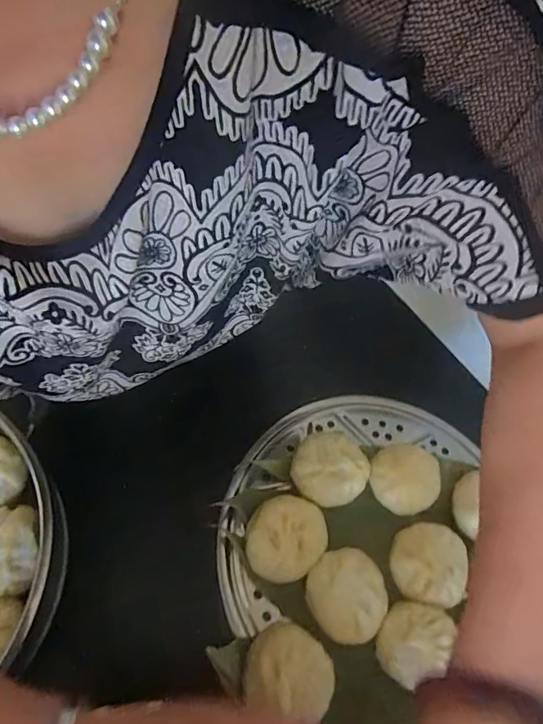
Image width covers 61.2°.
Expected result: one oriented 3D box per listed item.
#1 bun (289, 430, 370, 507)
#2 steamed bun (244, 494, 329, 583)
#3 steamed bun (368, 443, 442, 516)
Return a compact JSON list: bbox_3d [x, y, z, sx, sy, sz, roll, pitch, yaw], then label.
[{"bbox_3d":[0.056,0.107,0.457,0.072,0.046,0.070,2,63,-3],"label":"bun"},{"bbox_3d":[0.014,0.163,0.424,0.074,0.037,0.068,2,63,-3],"label":"steamed bun"},{"bbox_3d":[0.133,0.119,0.464,0.067,0.036,0.064,2,63,-3],"label":"steamed bun"}]

